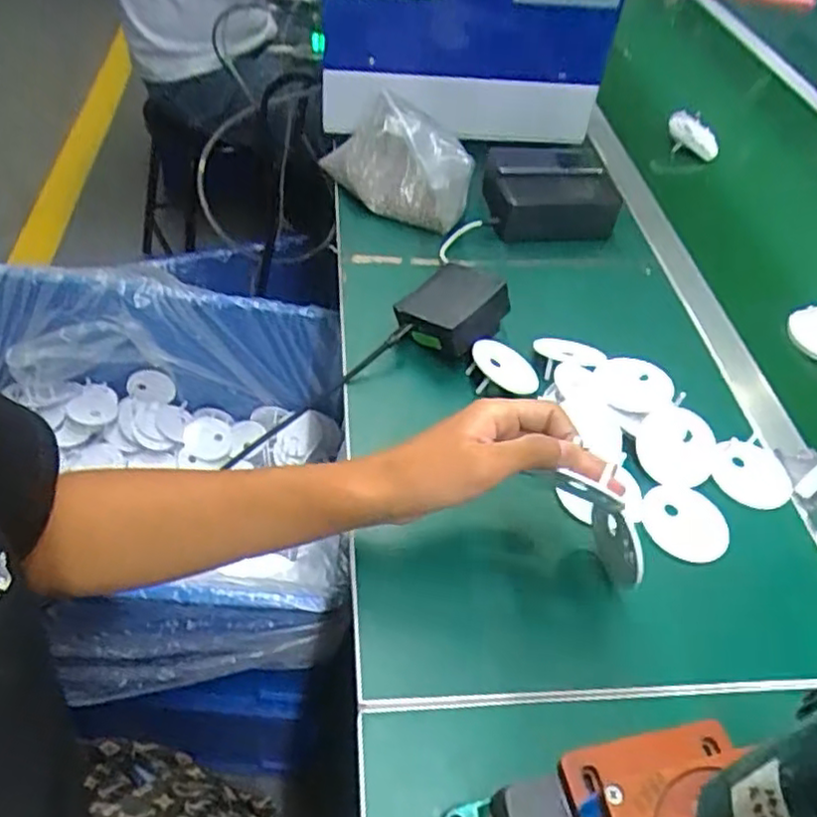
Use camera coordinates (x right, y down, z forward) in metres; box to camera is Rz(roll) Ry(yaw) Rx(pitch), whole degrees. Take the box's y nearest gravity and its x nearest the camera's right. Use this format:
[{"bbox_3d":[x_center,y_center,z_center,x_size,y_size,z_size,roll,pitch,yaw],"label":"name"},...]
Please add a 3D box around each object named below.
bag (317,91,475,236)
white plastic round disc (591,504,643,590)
[{"bbox_3d":[-0.012,-0.257,0.704,0.075,0.100,0.168,-21,55,-27],"label":"bag"},{"bbox_3d":[0.133,0.089,0.443,0.009,0.047,0.047,-20,55,-26],"label":"white plastic round disc"}]

